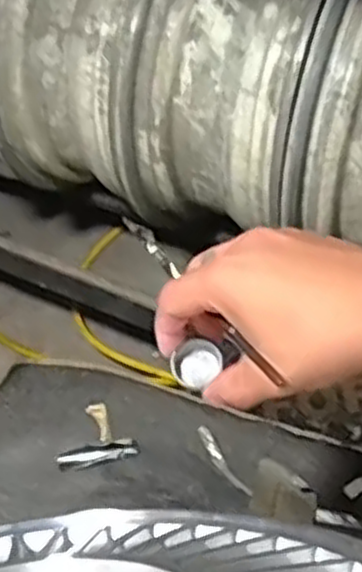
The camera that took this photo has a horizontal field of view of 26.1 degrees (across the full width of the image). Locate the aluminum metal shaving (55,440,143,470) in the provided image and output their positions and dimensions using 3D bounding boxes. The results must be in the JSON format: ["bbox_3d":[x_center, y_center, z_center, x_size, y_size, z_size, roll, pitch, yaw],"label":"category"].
[{"bbox_3d":[-0.078,0.160,0.738,0.078,0.007,0.018,-12,49,-4],"label":"aluminum metal shaving"}]

